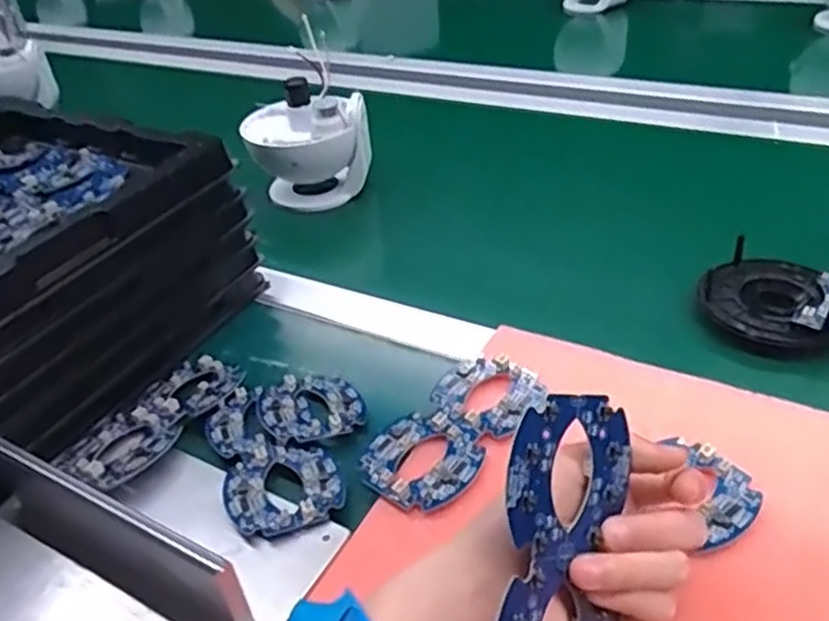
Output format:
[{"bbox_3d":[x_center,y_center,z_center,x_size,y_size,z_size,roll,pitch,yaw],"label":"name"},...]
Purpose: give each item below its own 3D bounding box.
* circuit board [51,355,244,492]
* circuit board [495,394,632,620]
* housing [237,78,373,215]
[{"bbox_3d":[-0.171,0.066,0.471,0.066,0.015,0.126,12,40,25],"label":"circuit board"},{"bbox_3d":[0.059,0.099,0.291,0.066,0.126,0.004,0,2,-32],"label":"circuit board"},{"bbox_3d":[-0.105,-0.163,0.719,0.113,0.117,0.082,-13,36,-8],"label":"housing"}]

